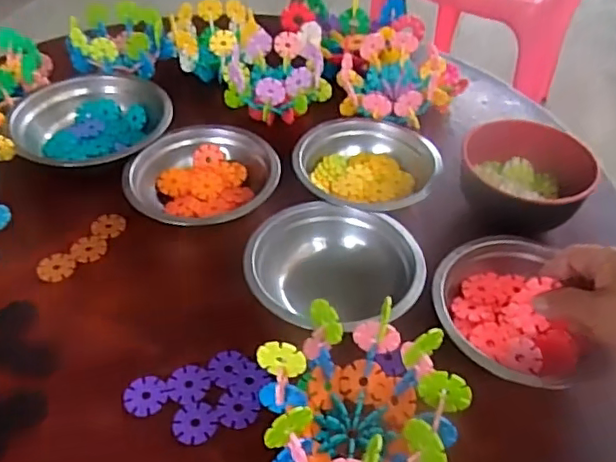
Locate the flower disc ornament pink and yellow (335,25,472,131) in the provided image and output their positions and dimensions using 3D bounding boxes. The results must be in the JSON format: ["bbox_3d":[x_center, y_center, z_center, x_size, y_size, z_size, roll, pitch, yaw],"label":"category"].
[{"bbox_3d":[0.107,-0.173,0.676,0.131,0.067,0.131,1,45,-1],"label":"flower disc ornament pink and yellow"}]

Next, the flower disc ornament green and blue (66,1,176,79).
[{"bbox_3d":[-0.229,-0.232,0.724,0.118,0.053,0.111,-12,47,-14],"label":"flower disc ornament green and blue"}]

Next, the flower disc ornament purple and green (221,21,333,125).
[{"bbox_3d":[-0.036,-0.174,0.681,0.117,0.065,0.122,-2,45,-5],"label":"flower disc ornament purple and green"}]

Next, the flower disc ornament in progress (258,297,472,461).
[{"bbox_3d":[0.032,0.111,0.383,0.126,0.075,0.102,9,46,7],"label":"flower disc ornament in progress"}]

